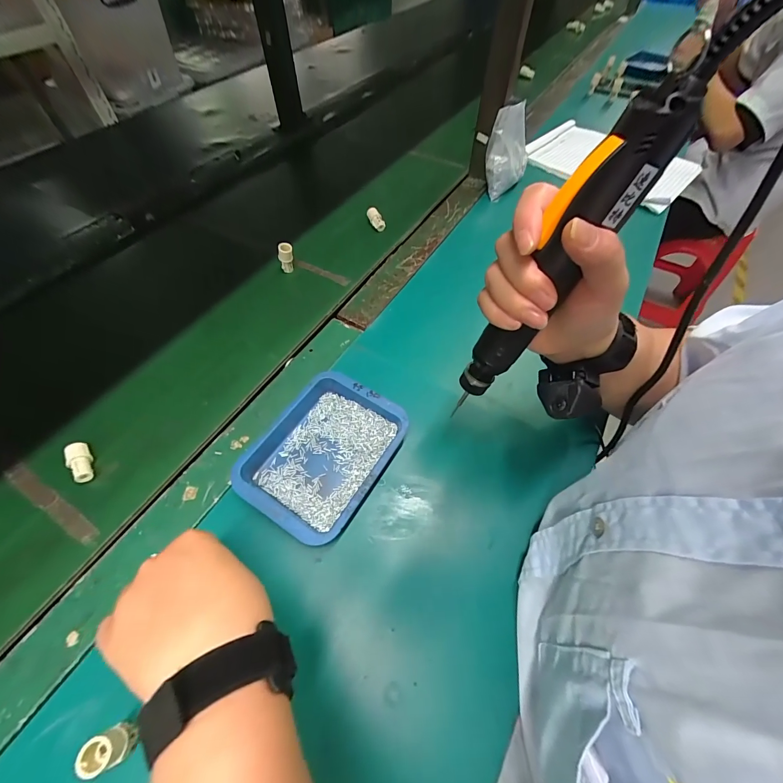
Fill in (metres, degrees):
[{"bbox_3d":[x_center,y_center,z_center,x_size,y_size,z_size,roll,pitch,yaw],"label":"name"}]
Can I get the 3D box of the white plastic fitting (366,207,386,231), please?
[{"bbox_3d":[-0.026,-0.293,0.600,0.015,0.017,0.040,-45,107,-26],"label":"white plastic fitting"}]

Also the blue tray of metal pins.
[{"bbox_3d":[-0.073,0.056,0.359,0.133,0.027,0.155,28,61,15],"label":"blue tray of metal pins"}]

